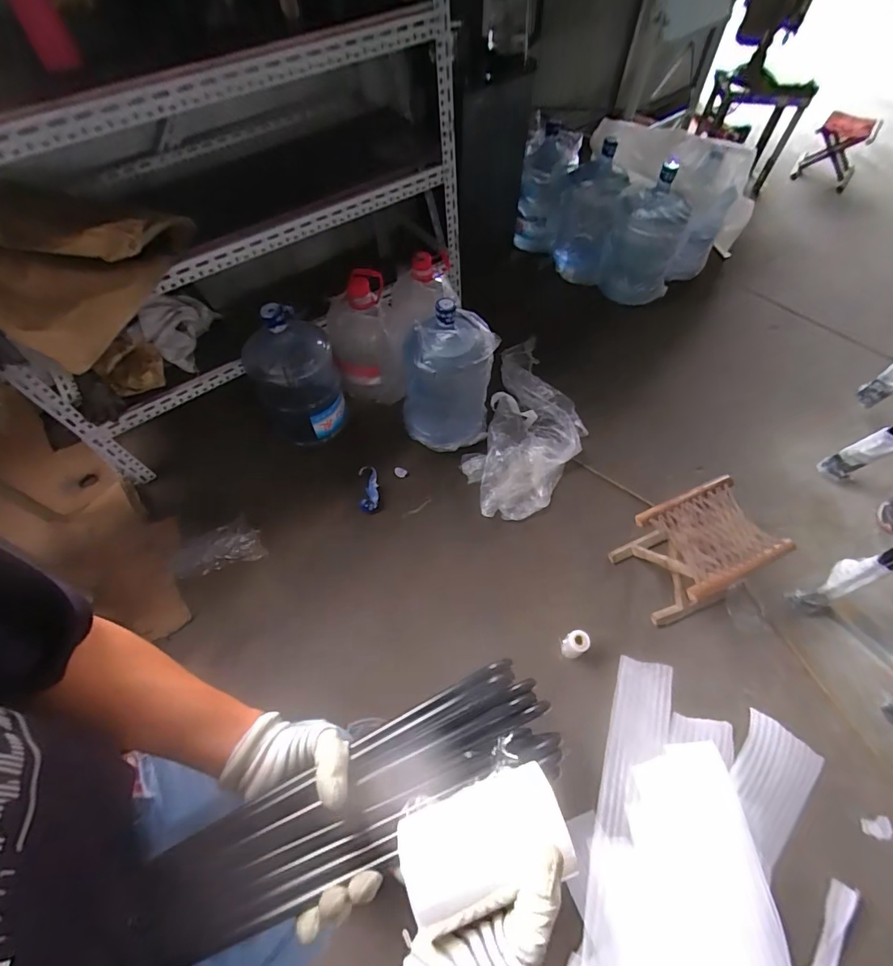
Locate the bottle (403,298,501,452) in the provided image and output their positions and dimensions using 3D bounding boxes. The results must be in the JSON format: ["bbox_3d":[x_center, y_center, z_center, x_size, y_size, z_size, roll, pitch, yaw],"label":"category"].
[{"bbox_3d":[0.006,-0.325,1.402,0.245,0.431,0.241,0,58,0],"label":"bottle"}]

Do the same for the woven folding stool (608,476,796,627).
[{"bbox_3d":[0.650,0.189,1.223,0.272,0.264,0.249,-21,61,-11],"label":"woven folding stool"}]

